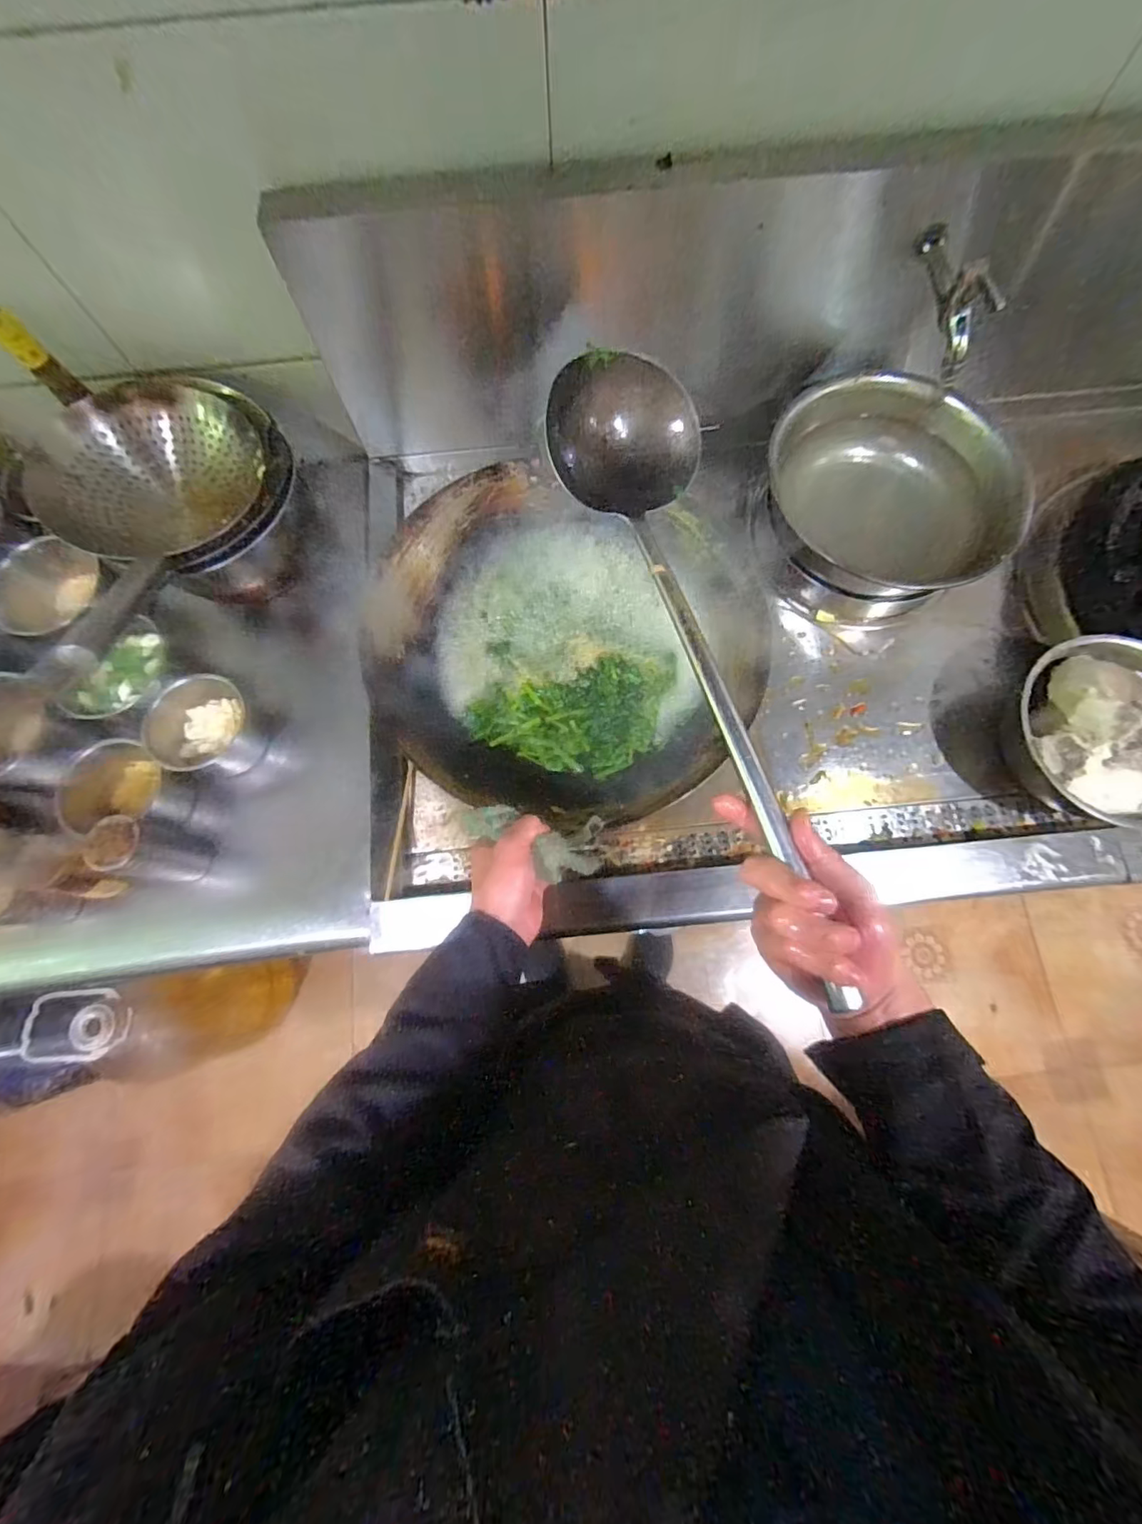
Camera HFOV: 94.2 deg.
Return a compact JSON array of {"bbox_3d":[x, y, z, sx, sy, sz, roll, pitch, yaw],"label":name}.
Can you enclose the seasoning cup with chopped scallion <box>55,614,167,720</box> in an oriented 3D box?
[{"bbox_3d":[-0.622,-0.131,0.731,0.097,0.063,0.159,11,76,4],"label":"seasoning cup with chopped scallion"}]

